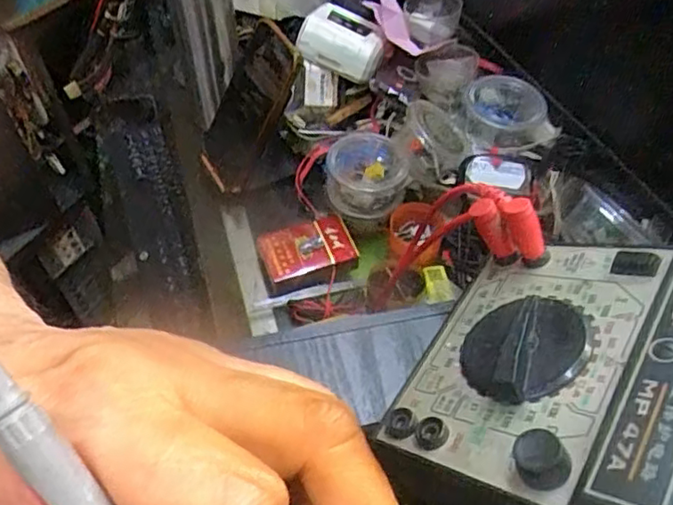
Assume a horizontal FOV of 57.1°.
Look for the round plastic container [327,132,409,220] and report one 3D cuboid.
[{"bbox_3d":[0.029,-0.076,0.604,0.072,0.056,0.078,0,53,-1],"label":"round plastic container"}]

